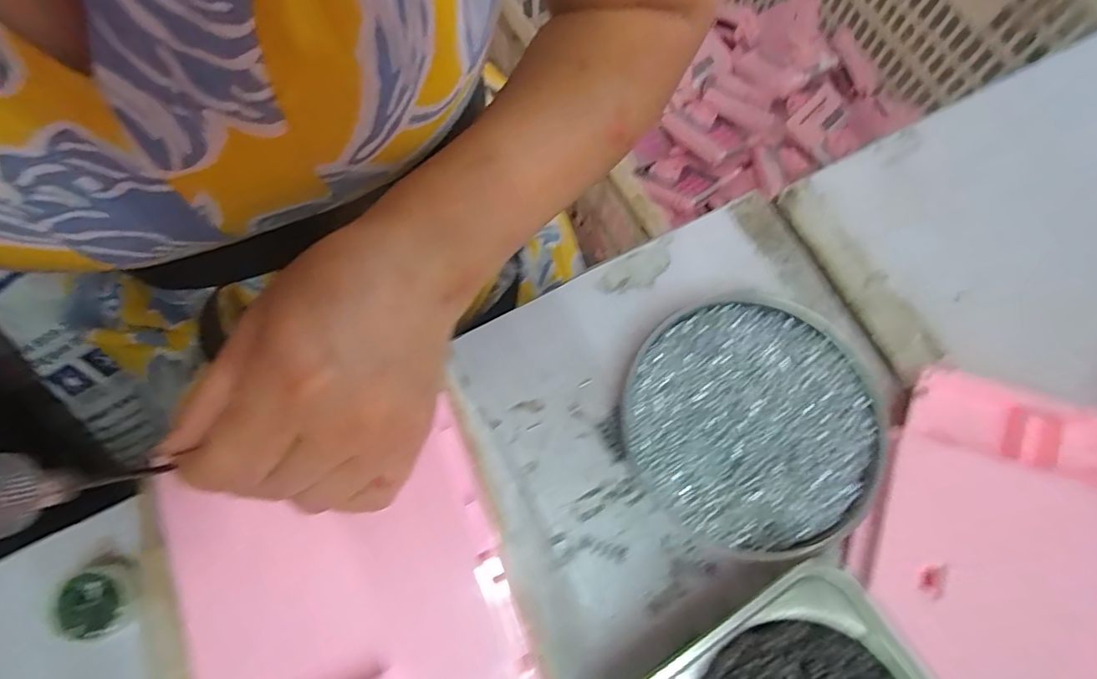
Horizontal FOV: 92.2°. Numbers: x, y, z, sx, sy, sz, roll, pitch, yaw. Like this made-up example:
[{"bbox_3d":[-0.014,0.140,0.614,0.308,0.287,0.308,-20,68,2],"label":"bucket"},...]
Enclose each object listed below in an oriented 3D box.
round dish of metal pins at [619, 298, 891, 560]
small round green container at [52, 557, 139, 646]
[{"bbox_3d":[0.108,0.044,0.287,0.131,0.020,0.130,1,73,-2],"label":"round dish of metal pins"},{"bbox_3d":[-0.214,0.125,0.253,0.034,0.019,0.033,1,73,-2],"label":"small round green container"}]

